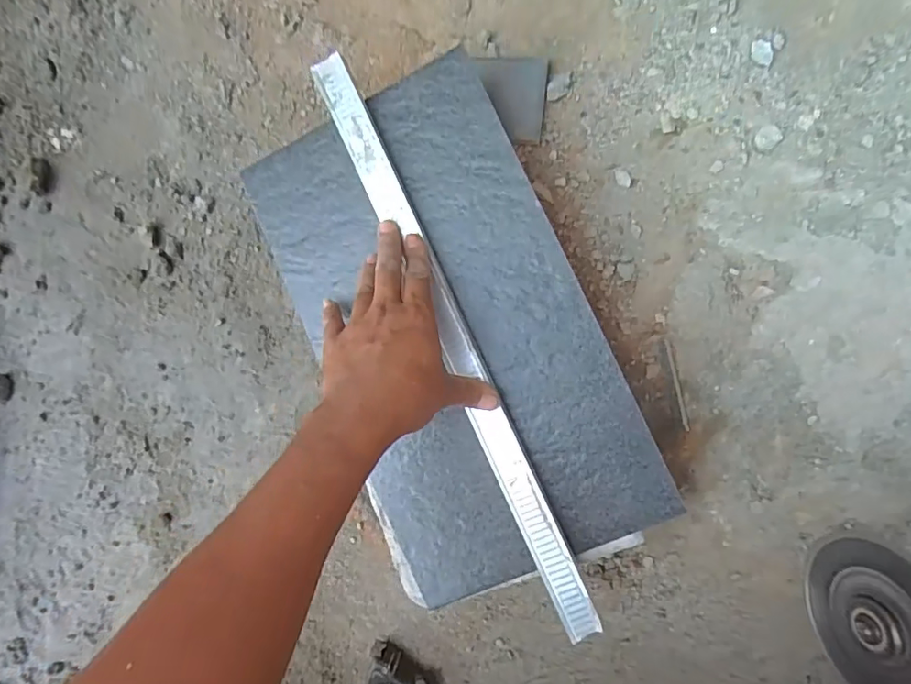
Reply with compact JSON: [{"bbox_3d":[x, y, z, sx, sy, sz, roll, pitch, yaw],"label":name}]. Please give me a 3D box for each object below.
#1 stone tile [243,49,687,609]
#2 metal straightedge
[{"bbox_3d":[-0.005,-0.009,0.431,0.217,0.026,0.393,-25,84,6],"label":"stone tile"},{"bbox_3d":[-0.002,-0.006,0.421,0.027,0.015,0.484,-26,85,12],"label":"metal straightedge"}]

